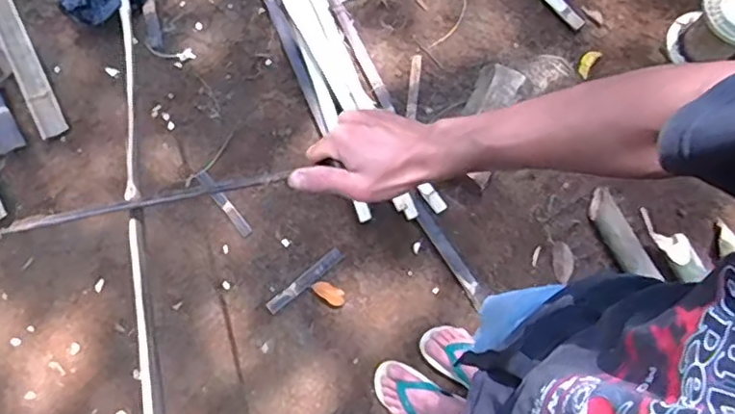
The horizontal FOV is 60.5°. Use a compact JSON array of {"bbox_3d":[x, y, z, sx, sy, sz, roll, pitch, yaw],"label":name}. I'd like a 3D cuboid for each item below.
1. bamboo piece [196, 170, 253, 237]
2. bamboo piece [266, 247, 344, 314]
[{"bbox_3d":[-0.359,-0.011,1.575,0.029,0.021,0.202,-40,80,-7],"label":"bamboo piece"},{"bbox_3d":[-0.151,0.179,1.526,0.218,0.015,0.035,-39,80,-9],"label":"bamboo piece"}]

